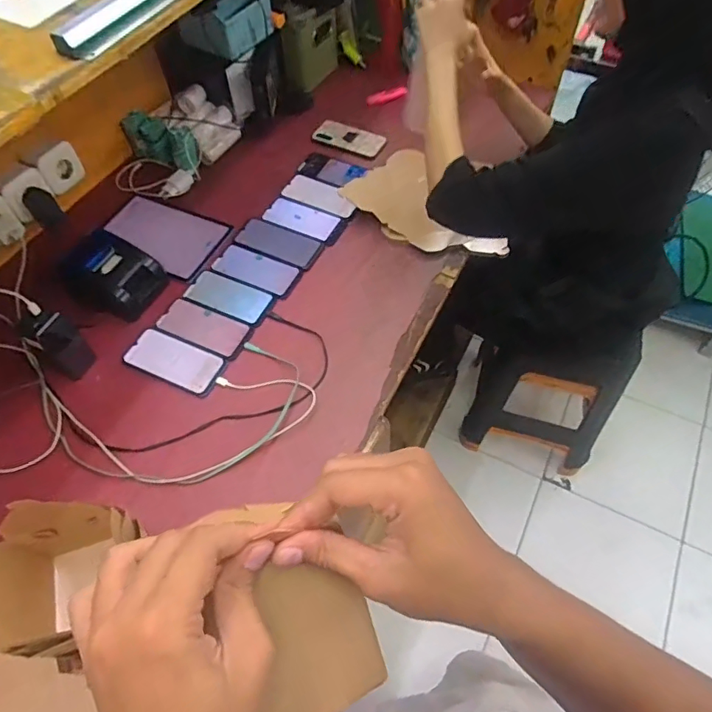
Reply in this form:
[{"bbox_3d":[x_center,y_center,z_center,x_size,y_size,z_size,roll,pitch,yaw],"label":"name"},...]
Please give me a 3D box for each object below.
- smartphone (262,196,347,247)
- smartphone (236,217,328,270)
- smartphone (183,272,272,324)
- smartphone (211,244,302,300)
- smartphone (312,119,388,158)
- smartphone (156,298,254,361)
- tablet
[{"bbox_3d":[-0.109,-0.275,1.028,0.173,0.010,0.079,28,62,18],"label":"smartphone"},{"bbox_3d":[-0.154,-0.222,0.990,0.165,0.008,0.079,24,61,16],"label":"smartphone"},{"bbox_3d":[-0.232,-0.108,0.926,0.156,0.005,0.076,21,60,14],"label":"smartphone"},{"bbox_3d":[-0.190,-0.164,0.957,0.163,0.007,0.071,25,61,16],"label":"smartphone"},{"bbox_3d":[-0.015,-0.502,1.166,0.176,0.011,0.075,27,69,22],"label":"smartphone"},{"bbox_3d":[-0.264,-0.049,0.888,0.163,0.008,0.075,22,61,15],"label":"smartphone"},{"bbox_3d":[-0.394,-0.246,1.016,0.257,0.006,0.163,22,61,15],"label":"tablet"}]

